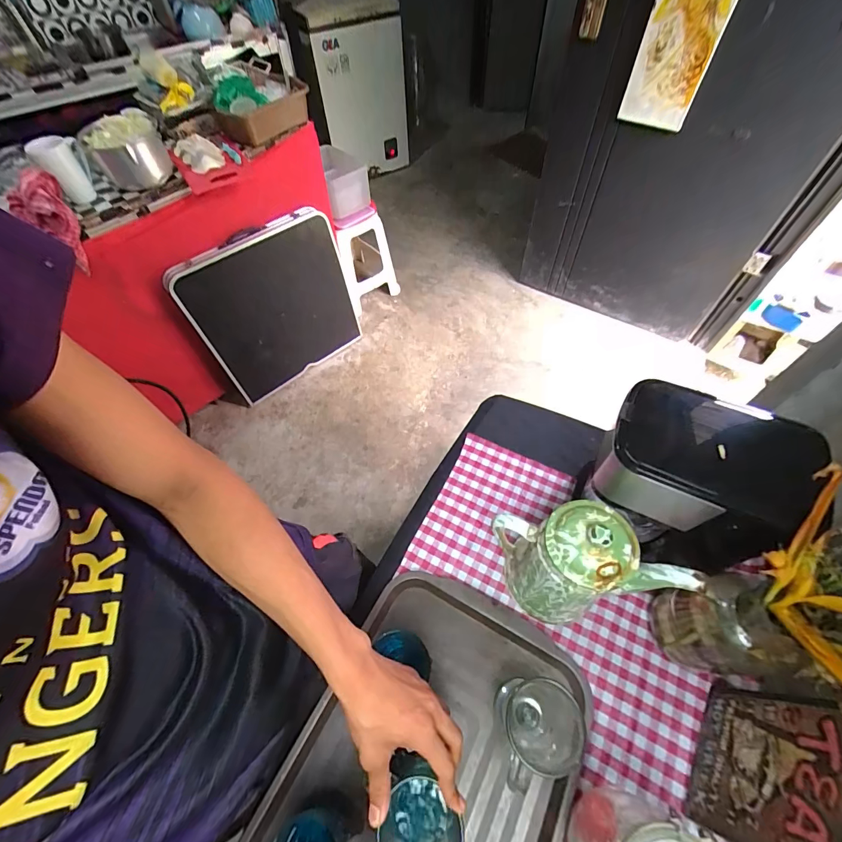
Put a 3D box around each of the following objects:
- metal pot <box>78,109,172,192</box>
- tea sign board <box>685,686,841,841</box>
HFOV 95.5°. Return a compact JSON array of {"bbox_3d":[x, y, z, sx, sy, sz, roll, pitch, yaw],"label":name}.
[{"bbox_3d":[-0.675,-0.625,0.889,0.151,0.113,0.118,-32,63,-17],"label":"metal pot"},{"bbox_3d":[0.334,0.317,0.337,0.015,0.287,0.133,27,63,19],"label":"tea sign board"}]

